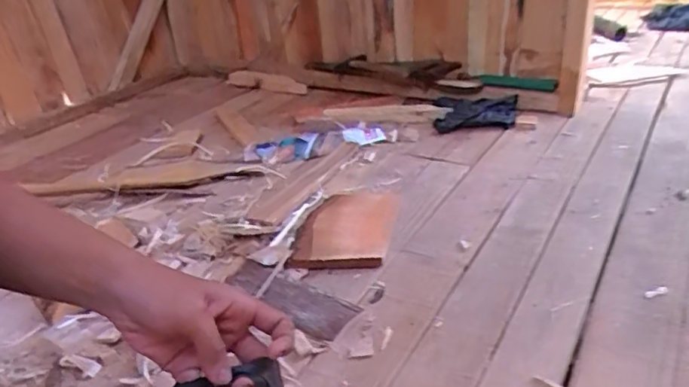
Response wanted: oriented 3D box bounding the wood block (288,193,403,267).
[{"bbox_3d":[0.003,0.048,0.940,0.157,0.024,0.230,1,29,11],"label":"wood block"}]

